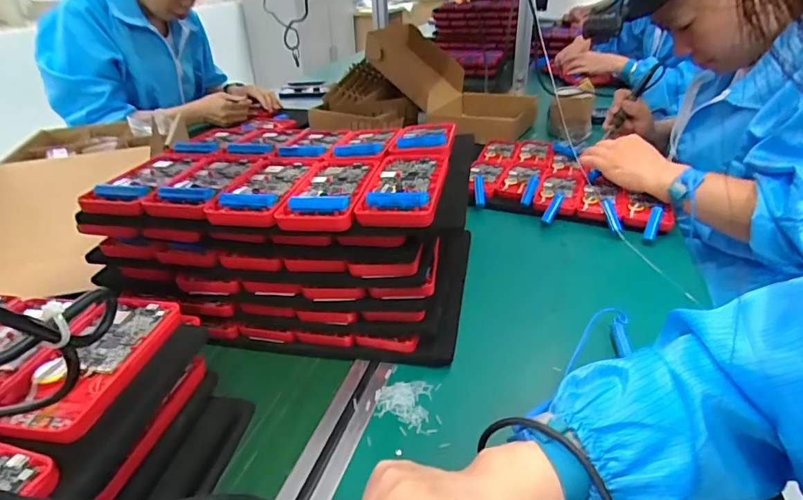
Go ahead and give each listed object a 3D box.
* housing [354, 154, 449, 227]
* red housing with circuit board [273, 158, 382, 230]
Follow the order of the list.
[{"bbox_3d":[0.003,-0.060,0.406,0.064,0.013,0.124,4,33,10],"label":"housing"},{"bbox_3d":[-0.063,-0.056,0.413,0.065,0.015,0.125,4,33,10],"label":"red housing with circuit board"}]

